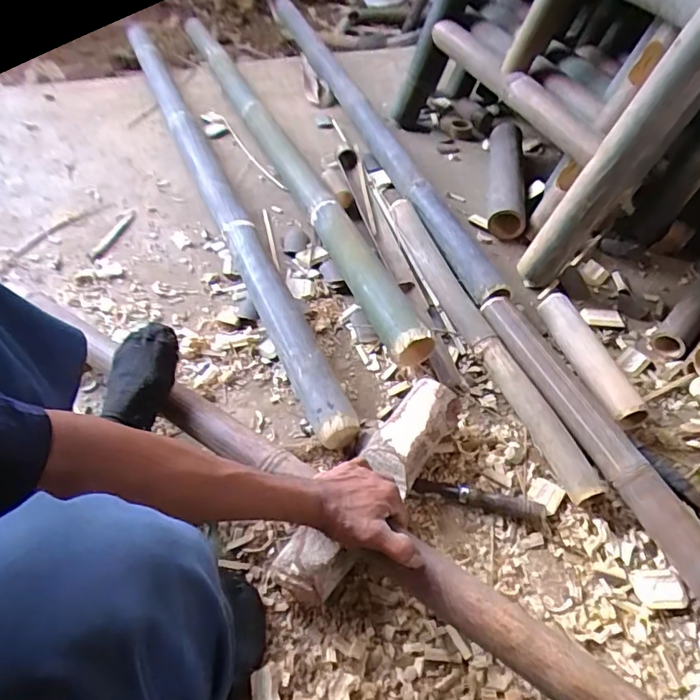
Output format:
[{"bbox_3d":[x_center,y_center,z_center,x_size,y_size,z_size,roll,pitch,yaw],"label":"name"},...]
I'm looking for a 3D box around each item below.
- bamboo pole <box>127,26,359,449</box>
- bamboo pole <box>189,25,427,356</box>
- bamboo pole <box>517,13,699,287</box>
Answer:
[{"bbox_3d":[-0.319,-0.388,1.134,0.073,0.076,1.448,-19,53,-17],"label":"bamboo pole"},{"bbox_3d":[-0.176,-0.509,1.229,0.084,0.084,1.505,-19,53,-16],"label":"bamboo pole"},{"bbox_3d":[0.434,-0.308,0.818,0.066,0.501,0.071,2,46,-28],"label":"bamboo pole"}]

